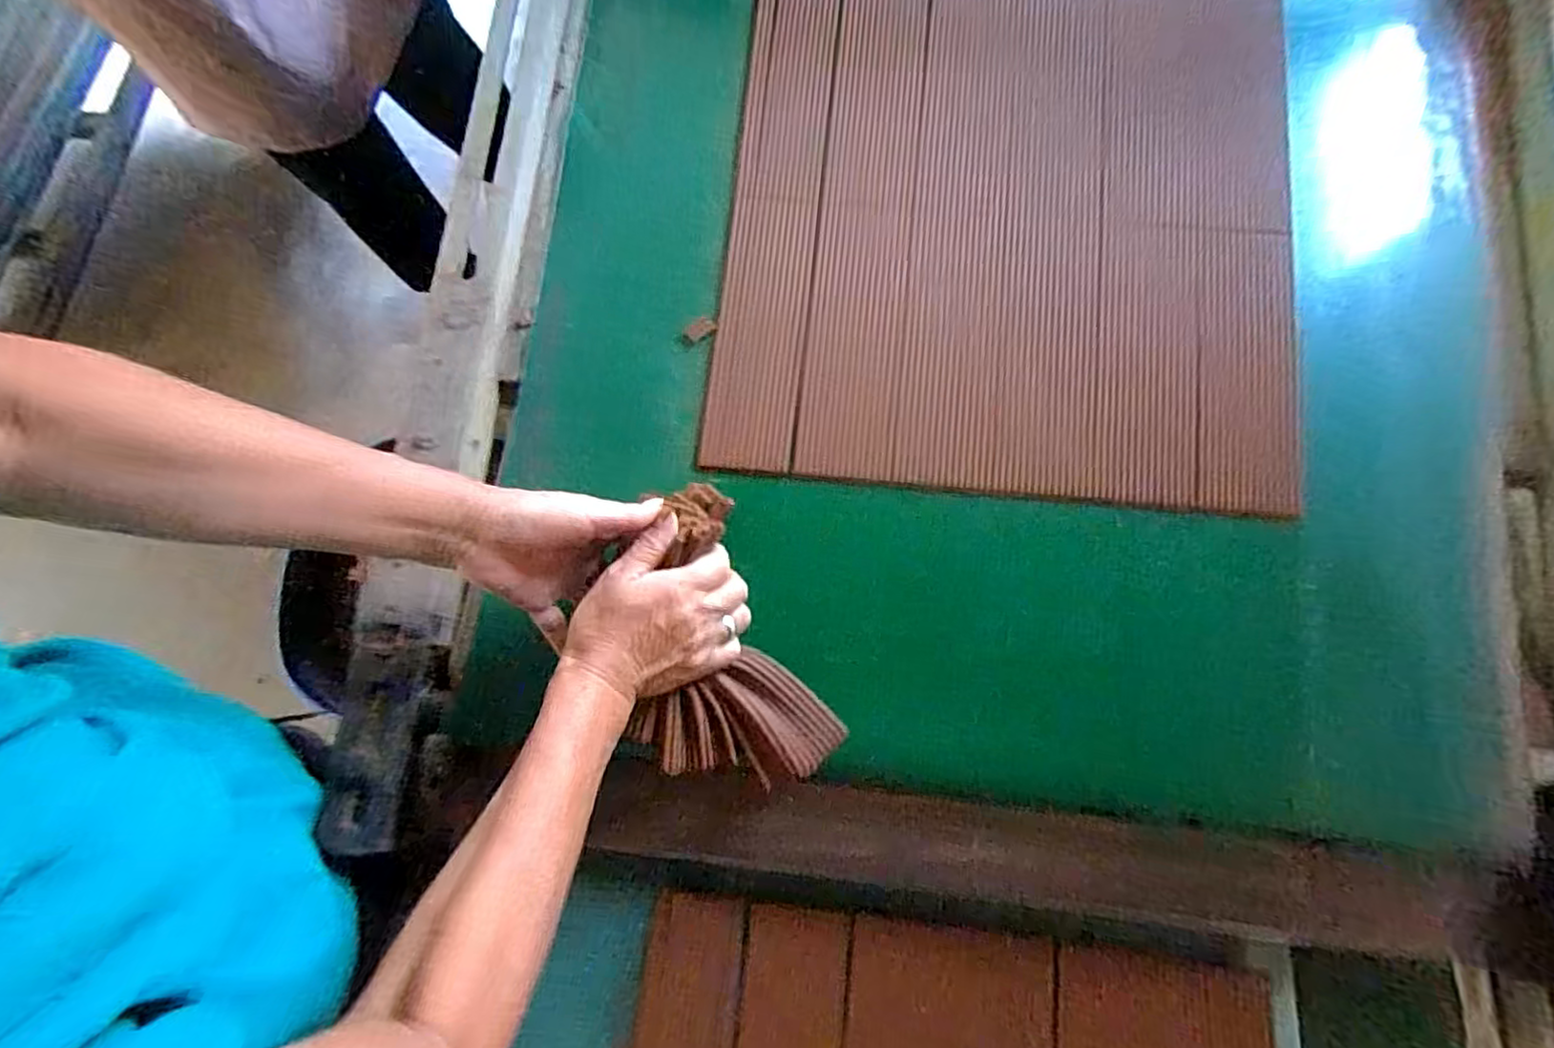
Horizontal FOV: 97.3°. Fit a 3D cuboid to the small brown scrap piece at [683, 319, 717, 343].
[{"bbox_3d":[-0.063,-0.160,0.563,0.026,0.004,0.017,-31,77,-6],"label":"small brown scrap piece"}]

